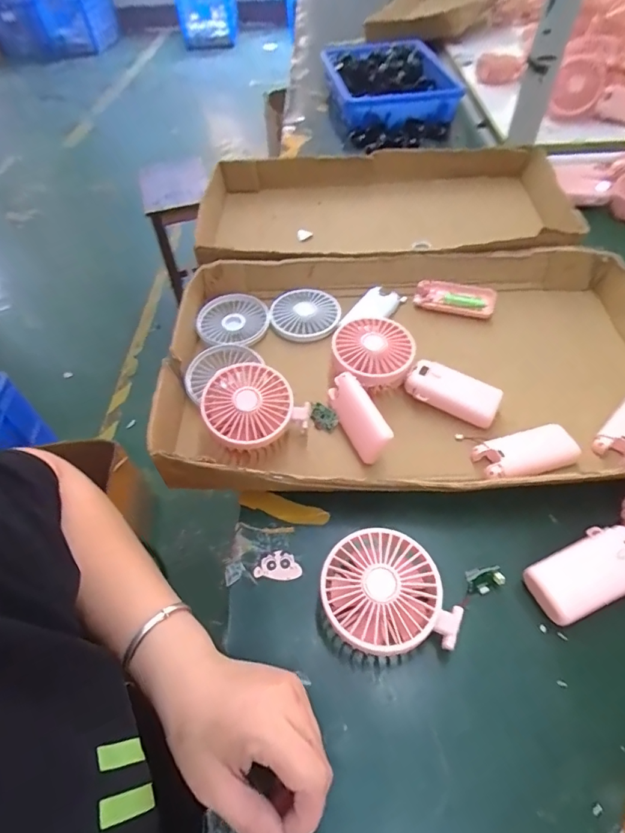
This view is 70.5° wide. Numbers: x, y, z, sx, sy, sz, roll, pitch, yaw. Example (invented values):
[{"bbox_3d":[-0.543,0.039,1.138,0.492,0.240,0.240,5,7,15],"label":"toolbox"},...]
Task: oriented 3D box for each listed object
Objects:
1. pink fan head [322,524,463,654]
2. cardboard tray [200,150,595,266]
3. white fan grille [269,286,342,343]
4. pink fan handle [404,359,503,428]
[{"bbox_3d":[0.056,0.138,0.345,0.093,0.046,0.087,-2,52,2],"label":"pink fan head"},{"bbox_3d":[0.112,-0.300,0.694,0.584,0.102,0.290,-4,52,0],"label":"cardboard tray"},{"bbox_3d":[-0.010,-0.131,0.561,0.086,0.018,0.087,-2,52,2],"label":"white fan grille"},{"bbox_3d":[0.145,-0.023,0.460,0.093,0.026,0.040,24,57,20],"label":"pink fan handle"}]

